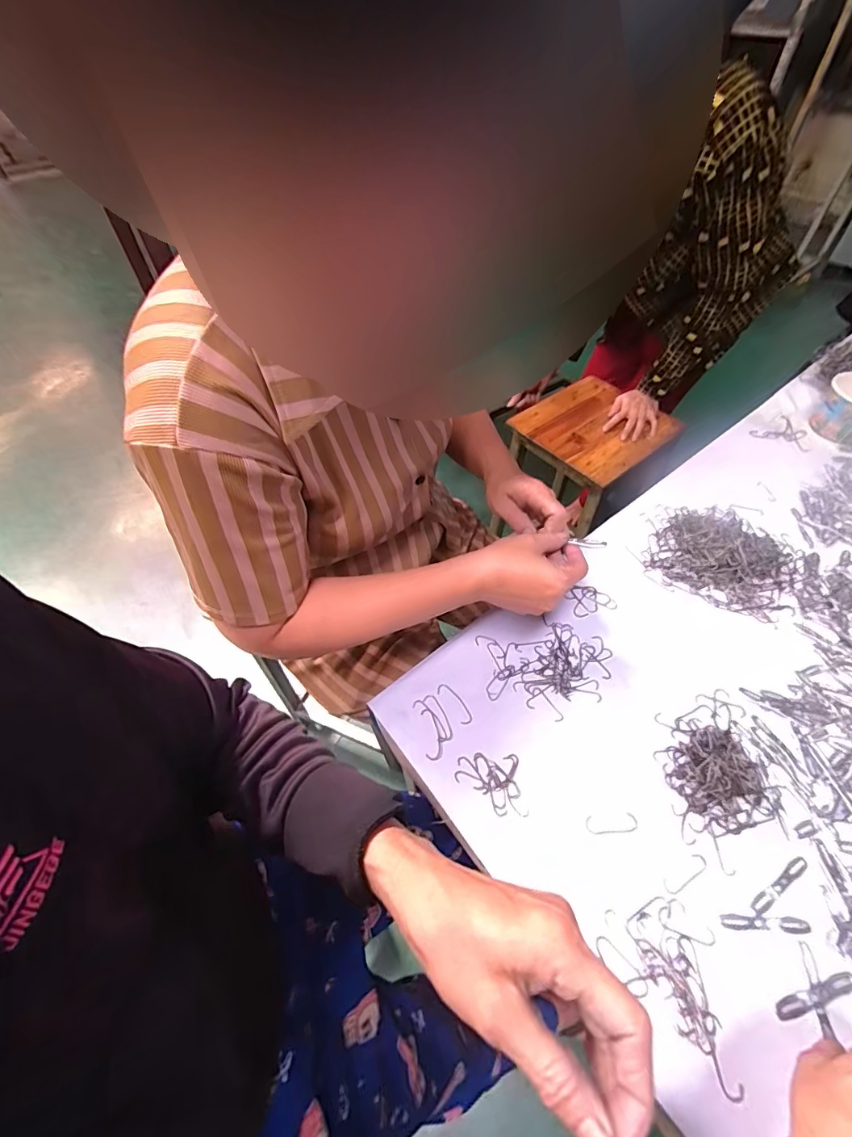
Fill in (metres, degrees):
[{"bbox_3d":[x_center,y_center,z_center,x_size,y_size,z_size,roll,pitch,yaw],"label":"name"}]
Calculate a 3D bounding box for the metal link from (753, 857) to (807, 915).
[{"bbox_3d":[0.296,0.263,0.380,0.065,0.004,0.010,-29,59,-17],"label":"metal link"}]

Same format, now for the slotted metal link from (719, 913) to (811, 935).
[{"bbox_3d":[0.273,0.285,0.365,0.066,0.004,0.010,2,55,4],"label":"slotted metal link"}]

